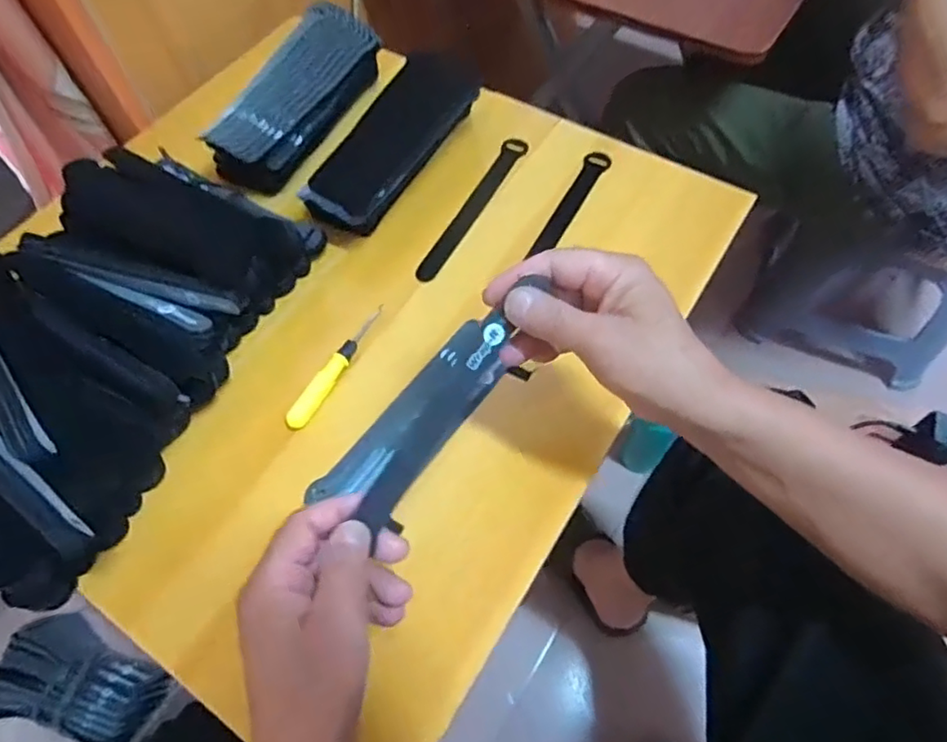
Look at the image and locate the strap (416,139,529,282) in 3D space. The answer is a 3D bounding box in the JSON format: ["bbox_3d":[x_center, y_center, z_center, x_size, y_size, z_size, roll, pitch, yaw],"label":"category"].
[{"bbox_3d":[-0.001,-0.160,0.582,0.024,0.010,0.192,27,65,16],"label":"strap"}]

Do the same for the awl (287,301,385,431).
[{"bbox_3d":[-0.110,-0.006,0.490,0.015,0.013,0.126,25,65,15],"label":"awl"}]

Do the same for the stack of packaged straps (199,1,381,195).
[{"bbox_3d":[-0.173,-0.266,0.594,0.076,0.078,0.202,25,65,15],"label":"stack of packaged straps"}]

